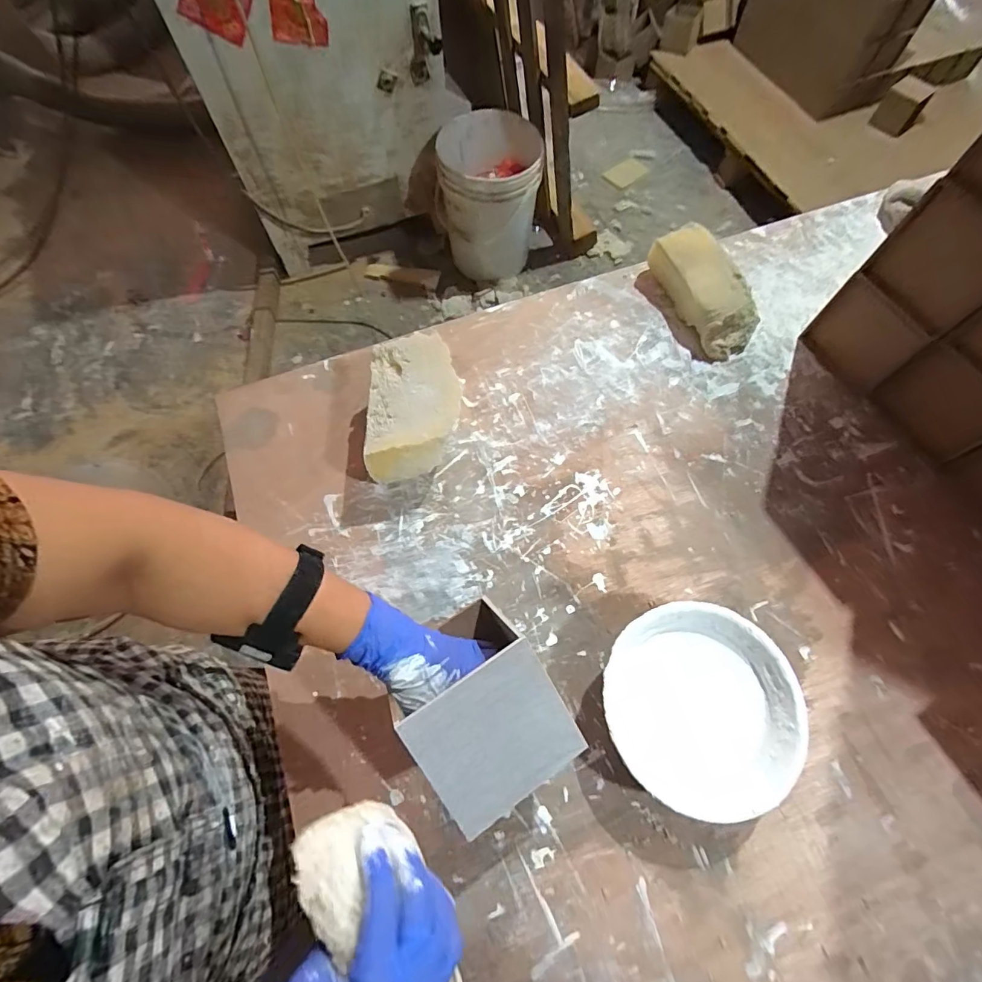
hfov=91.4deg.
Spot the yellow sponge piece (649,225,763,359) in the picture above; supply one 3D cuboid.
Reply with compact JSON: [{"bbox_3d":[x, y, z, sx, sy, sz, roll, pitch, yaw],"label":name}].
[{"bbox_3d":[0.284,-0.263,0.633,0.081,0.053,0.181,-26,83,-12],"label":"yellow sponge piece"}]

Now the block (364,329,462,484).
[{"bbox_3d":[-0.084,-0.089,0.548,0.097,0.086,0.158,-1,66,-1],"label":"block"}]

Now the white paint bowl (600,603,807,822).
[{"bbox_3d":[0.189,0.198,0.445,0.168,0.057,0.167,0,66,-1],"label":"white paint bowl"}]

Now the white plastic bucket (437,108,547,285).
[{"bbox_3d":[-0.010,-0.873,1.467,0.305,0.356,0.293,0,68,0],"label":"white plastic bucket"}]

